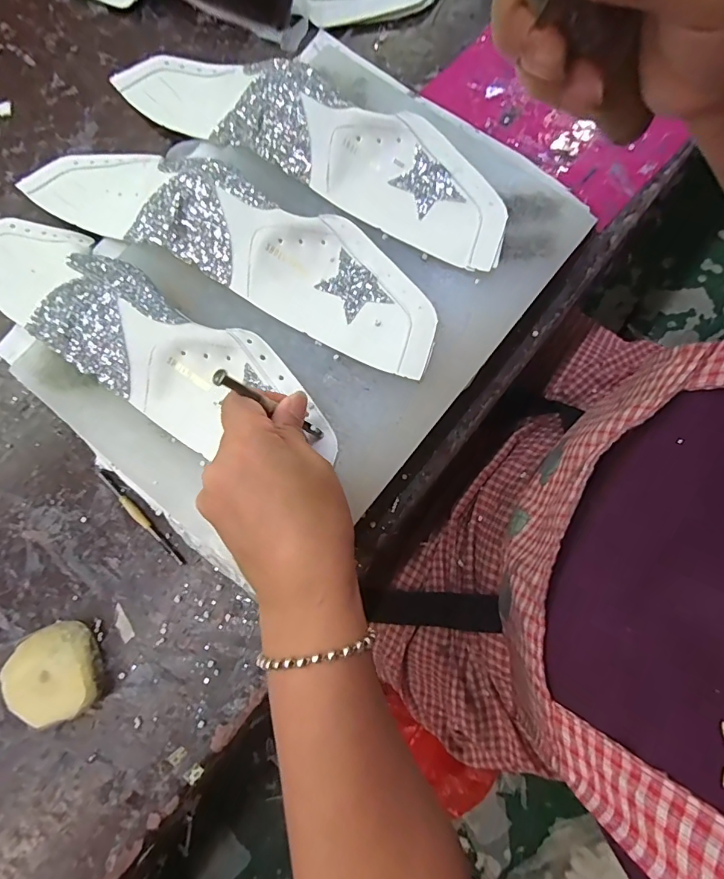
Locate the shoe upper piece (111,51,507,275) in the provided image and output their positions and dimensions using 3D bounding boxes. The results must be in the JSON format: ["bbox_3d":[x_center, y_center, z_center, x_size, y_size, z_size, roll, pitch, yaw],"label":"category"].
[{"bbox_3d":[-0.053,-0.253,0.380,0.387,0.071,0.087,34,82,7],"label":"shoe upper piece"}]

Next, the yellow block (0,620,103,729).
[{"bbox_3d":[-0.219,0.167,0.327,0.056,0.024,0.062,-20,79,-2],"label":"yellow block"}]

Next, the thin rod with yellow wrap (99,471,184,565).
[{"bbox_3d":[-0.173,0.061,0.355,0.098,0.004,0.008,44,83,9],"label":"thin rod with yellow wrap"}]

